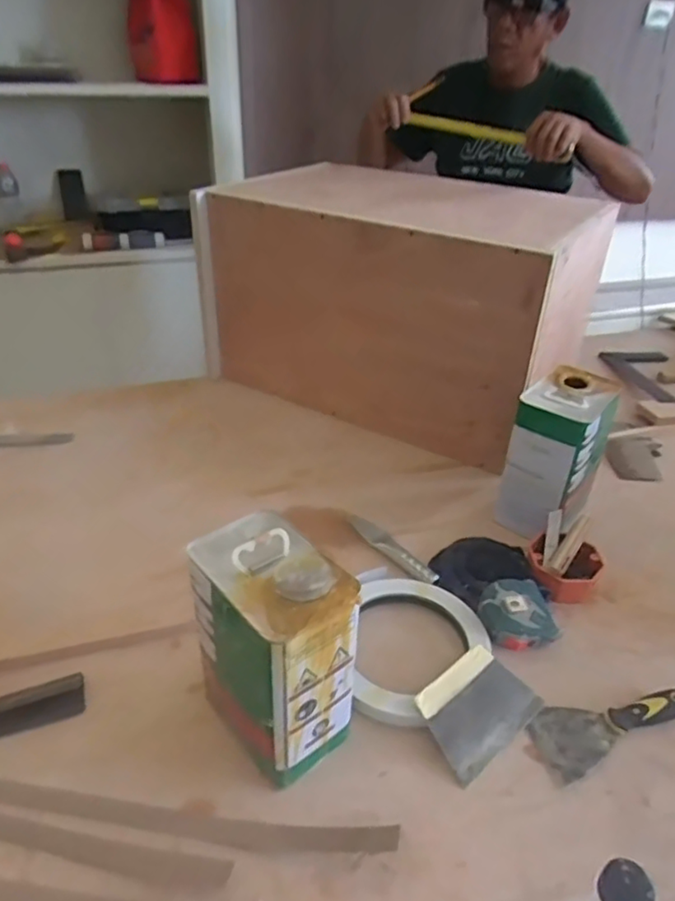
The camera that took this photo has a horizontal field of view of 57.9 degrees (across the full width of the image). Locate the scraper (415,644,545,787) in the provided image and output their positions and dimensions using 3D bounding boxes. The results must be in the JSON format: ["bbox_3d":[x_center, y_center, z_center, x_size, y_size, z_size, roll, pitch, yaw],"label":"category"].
[{"bbox_3d":[0.159,0.299,0.711,0.138,0.015,0.099,-25,61,-32],"label":"scraper"}]

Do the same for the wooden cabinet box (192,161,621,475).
[{"bbox_3d":[0.125,-0.326,1.278,0.745,0.411,0.448,20,38,24],"label":"wooden cabinet box"}]

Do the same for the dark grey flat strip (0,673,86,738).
[{"bbox_3d":[-0.342,0.286,0.681,0.110,0.017,0.047,-12,37,-20],"label":"dark grey flat strip"}]

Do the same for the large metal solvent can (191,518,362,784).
[{"bbox_3d":[-0.067,0.203,0.638,0.114,0.232,0.159,-24,42,-34],"label":"large metal solvent can"}]

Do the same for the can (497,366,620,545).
[{"bbox_3d":[0.342,0.012,0.951,0.121,0.223,0.175,22,39,27],"label":"can"}]

